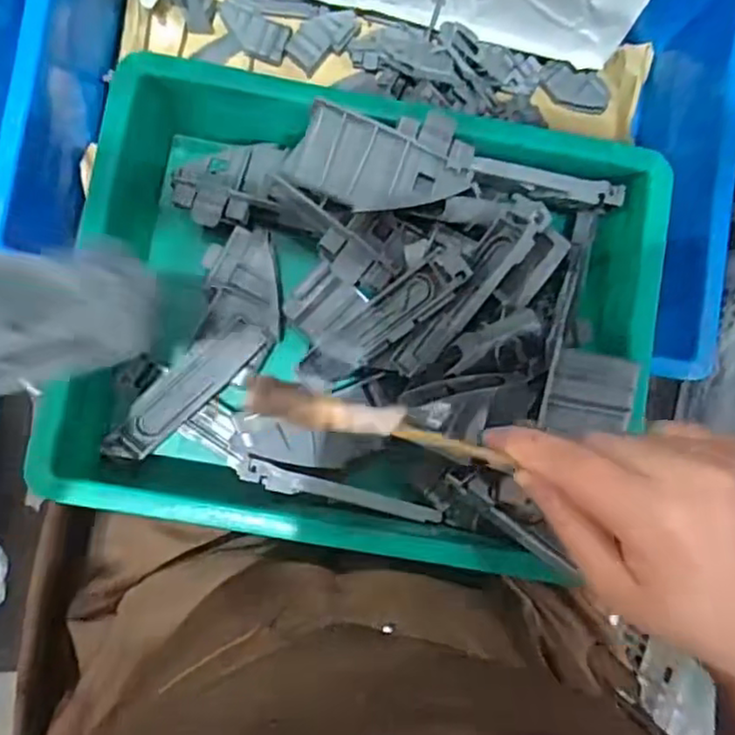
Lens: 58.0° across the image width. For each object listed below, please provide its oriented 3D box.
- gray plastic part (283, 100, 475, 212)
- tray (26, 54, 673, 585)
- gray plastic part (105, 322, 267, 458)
[{"bbox_3d":[0.008,-0.120,0.388,0.105,0.018,0.055,1,106,-9],"label":"gray plastic part"},{"bbox_3d":[-0.004,-0.023,0.411,0.329,0.099,0.245,11,88,-4],"label":"tray"},{"bbox_3d":[-0.116,0.014,0.428,0.118,0.017,0.031,-42,92,-4],"label":"gray plastic part"}]

